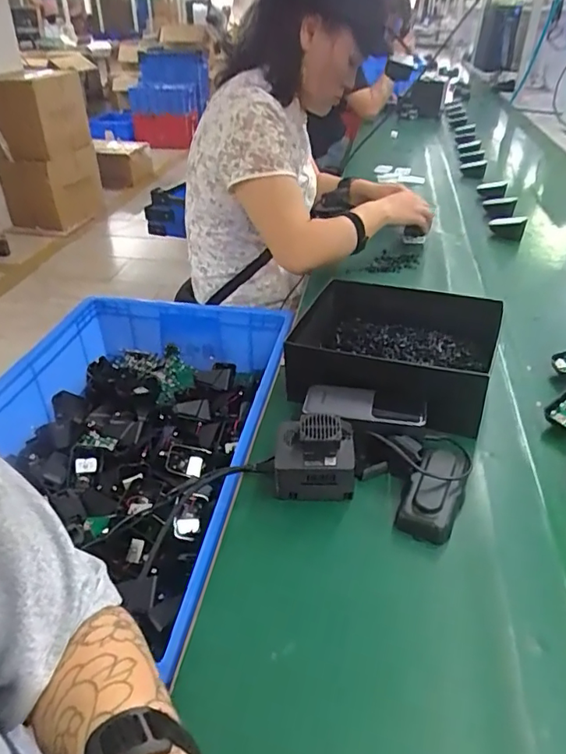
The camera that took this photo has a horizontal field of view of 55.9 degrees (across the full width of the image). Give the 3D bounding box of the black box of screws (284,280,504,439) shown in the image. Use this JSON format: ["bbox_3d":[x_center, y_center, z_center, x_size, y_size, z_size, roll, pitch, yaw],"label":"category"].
[{"bbox_3d":[0.136,-0.036,0.678,0.244,0.081,0.193,8,34,18],"label":"black box of screws"}]

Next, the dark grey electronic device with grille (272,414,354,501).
[{"bbox_3d":[0.032,0.079,0.539,0.076,0.055,0.076,-1,32,4],"label":"dark grey electronic device with grille"}]

